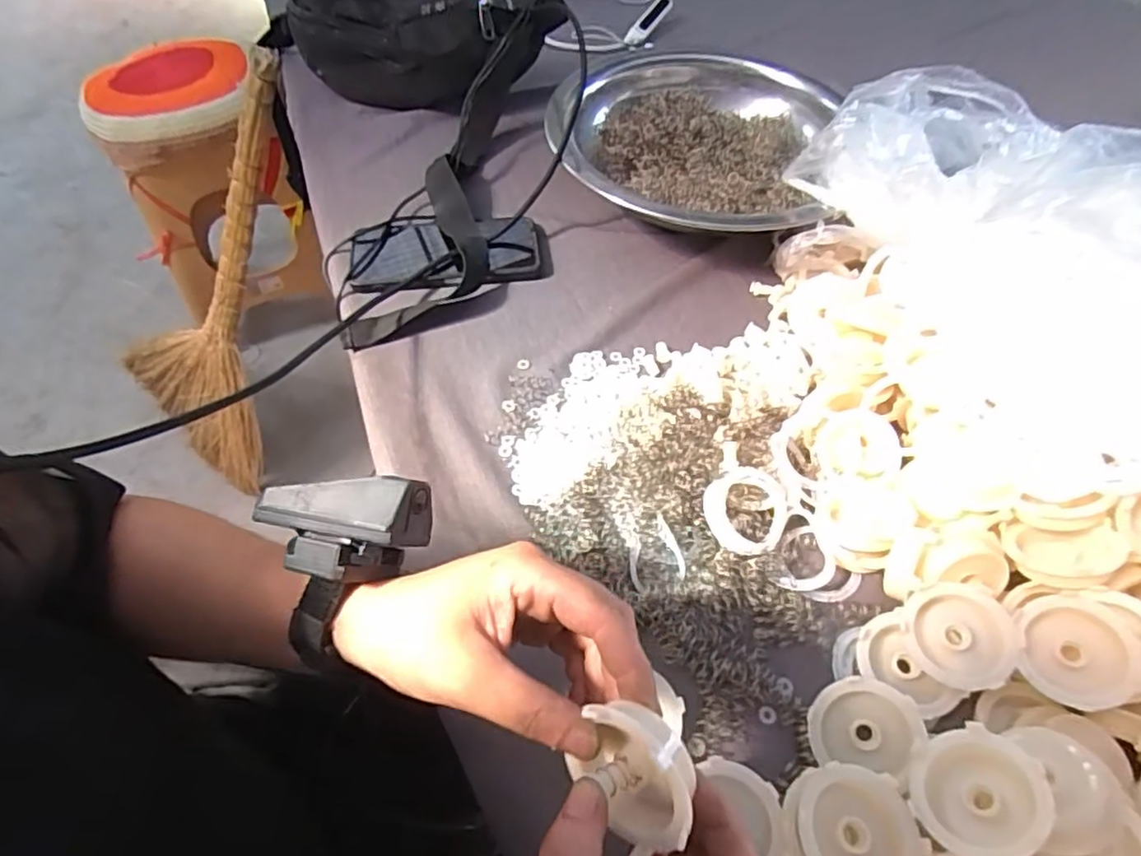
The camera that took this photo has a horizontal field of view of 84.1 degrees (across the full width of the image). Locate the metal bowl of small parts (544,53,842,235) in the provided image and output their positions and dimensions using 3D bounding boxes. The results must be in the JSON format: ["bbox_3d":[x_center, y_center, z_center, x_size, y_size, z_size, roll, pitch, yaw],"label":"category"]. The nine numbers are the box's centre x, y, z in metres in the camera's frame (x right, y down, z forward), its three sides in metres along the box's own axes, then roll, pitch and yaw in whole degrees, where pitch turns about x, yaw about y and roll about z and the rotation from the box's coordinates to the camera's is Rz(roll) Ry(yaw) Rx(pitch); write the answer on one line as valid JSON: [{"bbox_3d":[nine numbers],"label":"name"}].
[{"bbox_3d":[0.109,-0.268,0.615,0.252,0.074,0.289,14,55,8],"label":"metal bowl of small parts"}]

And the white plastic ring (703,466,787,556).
[{"bbox_3d":[0.115,0.051,0.401,0.057,0.009,0.054,1,54,-1],"label":"white plastic ring"}]

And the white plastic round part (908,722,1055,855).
[{"bbox_3d":[0.182,0.163,0.283,0.053,0.013,0.053,-25,33,17],"label":"white plastic round part"}]

